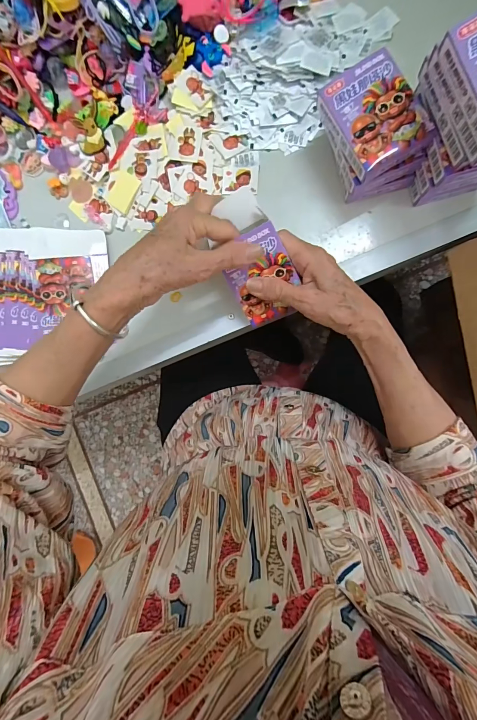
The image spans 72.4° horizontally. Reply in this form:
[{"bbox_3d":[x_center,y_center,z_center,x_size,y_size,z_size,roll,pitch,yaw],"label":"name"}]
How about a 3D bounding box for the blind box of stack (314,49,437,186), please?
[{"bbox_3d":[0.122,-0.220,0.295,0.068,0.023,0.091,-30,87,5],"label":"blind box of stack"}]

